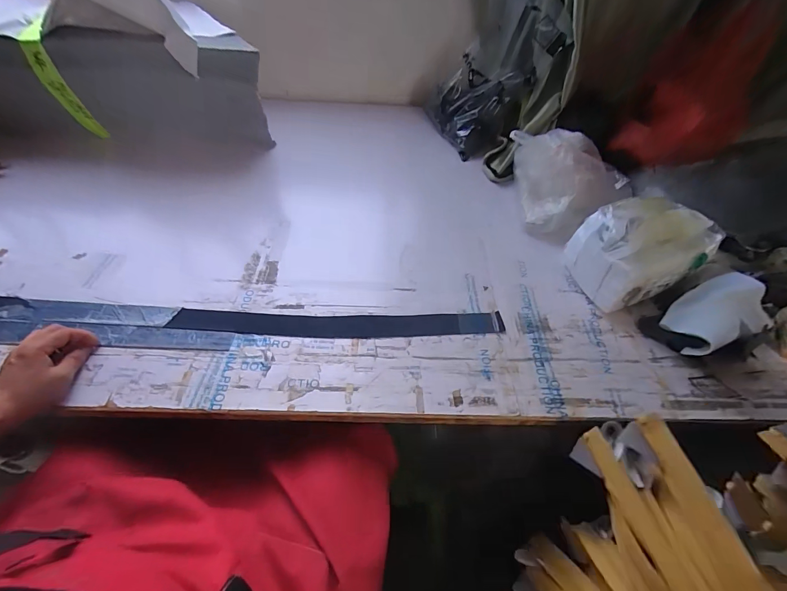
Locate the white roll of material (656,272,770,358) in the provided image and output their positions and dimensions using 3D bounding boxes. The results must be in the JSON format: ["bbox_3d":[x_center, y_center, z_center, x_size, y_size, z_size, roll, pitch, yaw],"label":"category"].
[{"bbox_3d":[0.486,0.033,0.564,0.152,0.046,0.093,-32,55,-4],"label":"white roll of material"}]

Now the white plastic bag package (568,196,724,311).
[{"bbox_3d":[0.404,-0.071,0.616,0.210,0.111,0.131,-15,53,-15],"label":"white plastic bag package"}]

